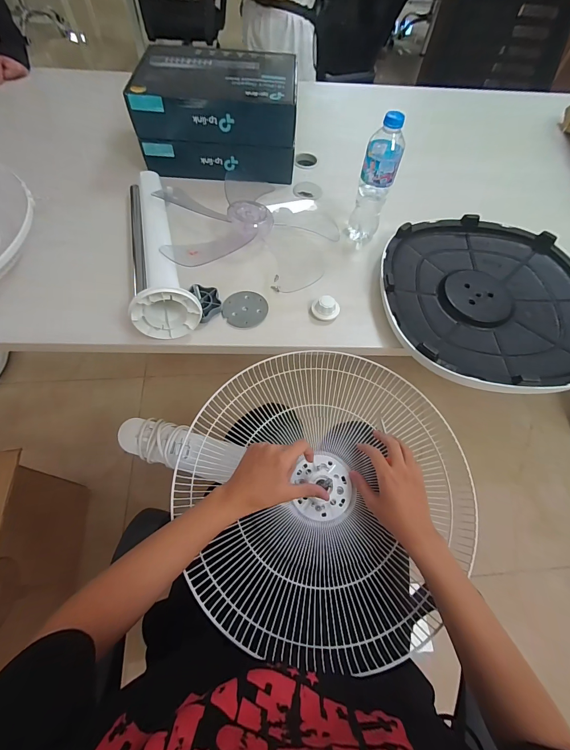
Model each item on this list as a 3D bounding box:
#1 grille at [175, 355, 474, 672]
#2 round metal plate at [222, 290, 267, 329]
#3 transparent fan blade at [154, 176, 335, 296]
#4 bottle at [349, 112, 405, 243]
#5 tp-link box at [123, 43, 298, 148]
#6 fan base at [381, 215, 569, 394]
[{"bbox_3d":[0.059,0.166,0.505,0.417,0.067,0.426,1,63,-3],"label":"grille"},{"bbox_3d":[-0.071,-0.120,0.586,0.077,0.007,0.077,1,63,-3],"label":"round metal plate"},{"bbox_3d":[-0.067,-0.328,0.656,0.358,0.065,0.332,5,62,-1],"label":"transparent fan blade"},{"bbox_3d":[0.167,-0.355,0.604,0.063,0.209,0.054,20,63,7],"label":"bottle"},{"bbox_3d":[-0.148,-0.631,0.728,0.339,0.086,0.236,3,63,-2],"label":"tp-link box"},{"bbox_3d":[0.370,-0.142,0.597,0.376,0.050,0.389,1,63,-3],"label":"fan base"}]

